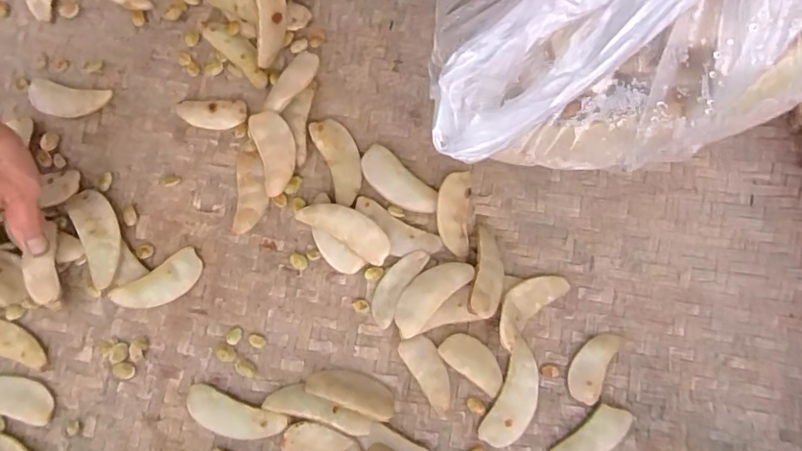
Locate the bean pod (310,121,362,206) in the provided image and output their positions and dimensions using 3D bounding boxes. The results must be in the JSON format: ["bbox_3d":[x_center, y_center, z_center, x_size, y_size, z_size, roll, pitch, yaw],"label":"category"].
[{"bbox_3d":[-0.045,-0.048,0.432,0.028,0.011,0.067,-22,80,-3],"label":"bean pod"}]

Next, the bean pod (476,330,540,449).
[{"bbox_3d":[0.082,0.119,0.408,0.030,0.010,0.076,22,81,5],"label":"bean pod"}]

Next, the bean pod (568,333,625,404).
[{"bbox_3d":[0.136,0.099,0.409,0.026,0.012,0.053,28,81,6],"label":"bean pod"}]

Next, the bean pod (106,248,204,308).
[{"bbox_3d":[-0.172,0.042,0.410,0.061,0.014,0.026,-30,80,-17],"label":"bean pod"}]

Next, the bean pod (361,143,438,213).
[{"bbox_3d":[-0.004,-0.032,0.422,0.067,0.004,0.027,42,83,8],"label":"bean pod"}]

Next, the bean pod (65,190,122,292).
[{"bbox_3d":[-0.219,0.008,0.418,0.033,0.017,0.072,-28,80,-4],"label":"bean pod"}]

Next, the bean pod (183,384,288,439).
[{"bbox_3d":[-0.118,0.134,0.403,0.072,0.007,0.026,19,80,4],"label":"bean pod"}]

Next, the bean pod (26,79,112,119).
[{"bbox_3d":[-0.260,-0.097,0.445,0.068,0.013,0.027,10,80,3],"label":"bean pod"}]

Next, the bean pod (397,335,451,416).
[{"bbox_3d":[0.021,0.105,0.412,0.024,0.009,0.057,-31,80,-5],"label":"bean pod"}]

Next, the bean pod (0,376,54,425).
[{"bbox_3d":[-0.279,0.120,0.404,0.072,0.011,0.025,12,80,3],"label":"bean pod"}]

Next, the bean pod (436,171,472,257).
[{"bbox_3d":[0.039,-0.009,0.422,0.025,0.015,0.060,0,94,1],"label":"bean pod"}]

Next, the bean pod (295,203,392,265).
[{"bbox_3d":[-0.038,0.002,0.413,0.068,0.013,0.026,31,81,6],"label":"bean pod"}]

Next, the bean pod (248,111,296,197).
[{"bbox_3d":[-0.092,-0.054,0.423,0.028,0.011,0.059,-18,80,-2],"label":"bean pod"}]

